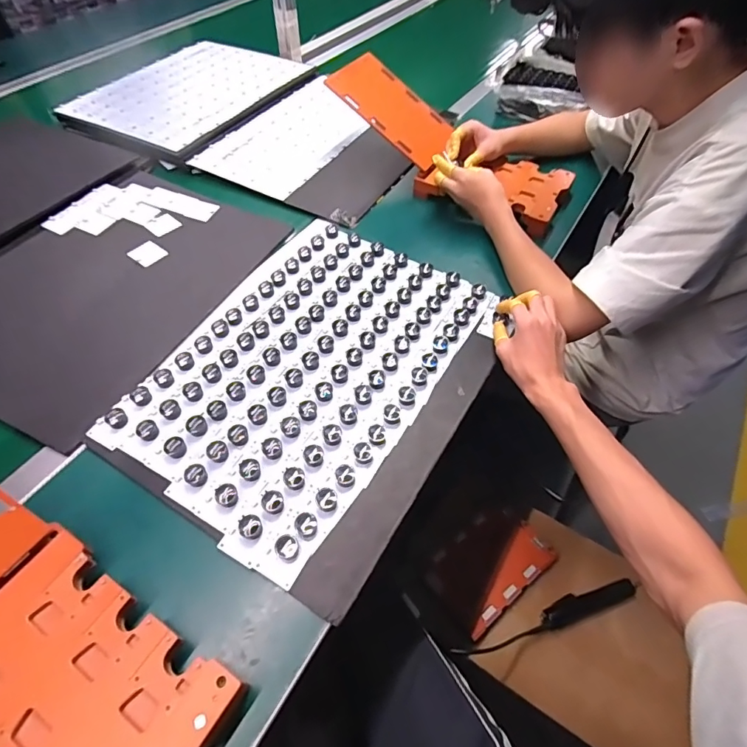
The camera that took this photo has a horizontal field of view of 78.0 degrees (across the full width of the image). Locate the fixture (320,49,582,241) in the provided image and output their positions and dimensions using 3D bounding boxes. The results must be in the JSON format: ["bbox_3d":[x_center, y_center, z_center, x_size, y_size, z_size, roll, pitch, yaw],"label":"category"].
[{"bbox_3d":[0.140,-0.418,0.830,0.440,0.151,0.156,28,59,17],"label":"fixture"}]

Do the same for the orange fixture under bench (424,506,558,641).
[{"bbox_3d":[0.241,0.395,0.965,0.254,0.020,0.162,-32,60,-22],"label":"orange fixture under bench"}]

